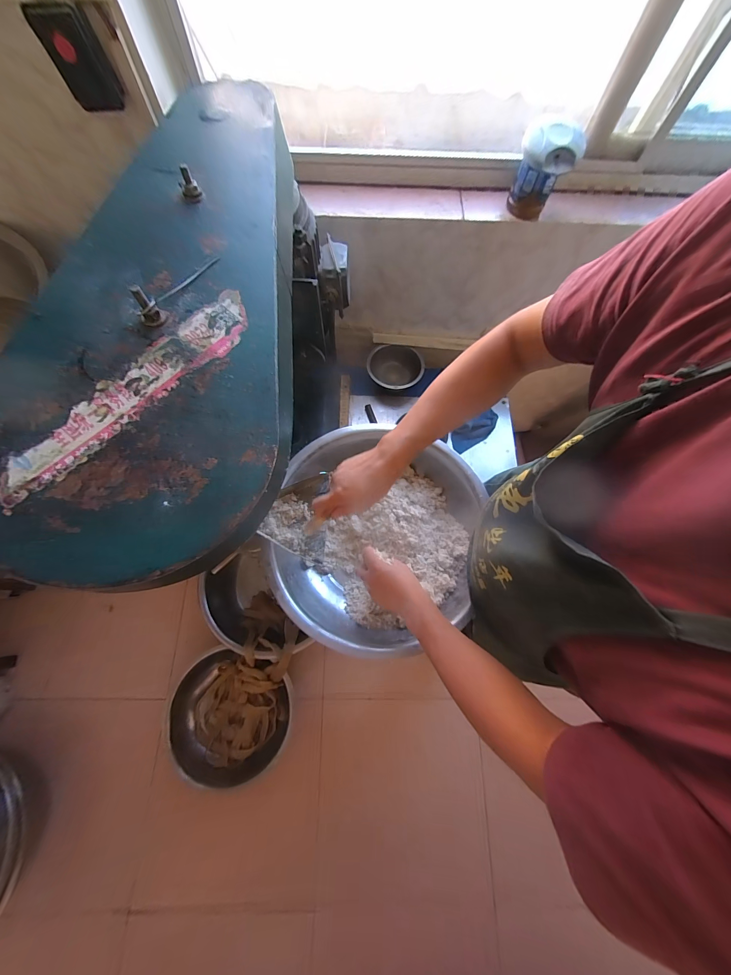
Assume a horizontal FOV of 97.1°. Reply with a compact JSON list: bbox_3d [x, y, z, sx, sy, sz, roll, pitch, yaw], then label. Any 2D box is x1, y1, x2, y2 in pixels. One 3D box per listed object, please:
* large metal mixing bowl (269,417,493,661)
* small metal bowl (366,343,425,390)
[{"bbox_3d":[0.022,0.105,0.677,0.384,0.124,0.408,1,71,-2],"label":"large metal mixing bowl"},{"bbox_3d":[0.099,-0.390,1.105,0.177,0.108,0.173,1,71,-2],"label":"small metal bowl"}]

